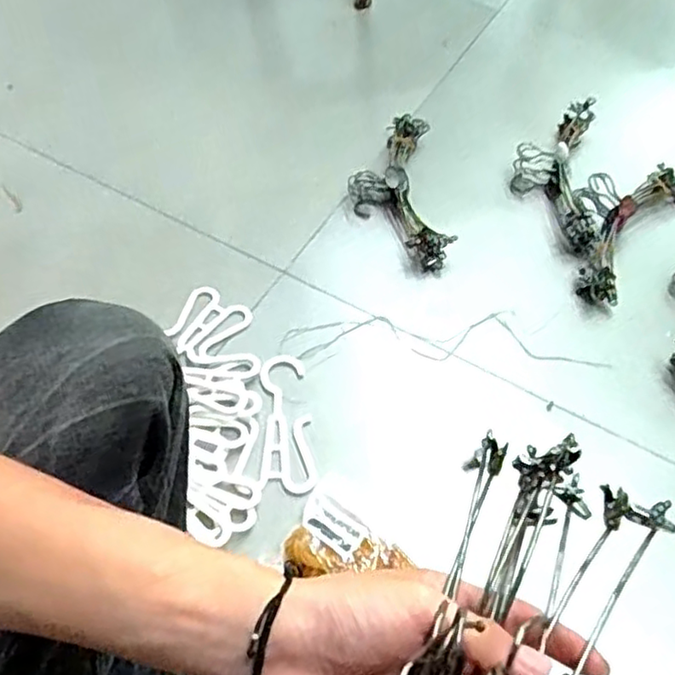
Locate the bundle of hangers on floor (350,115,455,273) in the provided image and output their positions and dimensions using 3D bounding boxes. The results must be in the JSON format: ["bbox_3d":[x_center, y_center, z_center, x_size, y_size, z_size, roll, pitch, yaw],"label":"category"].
[{"bbox_3d":[0.091,-0.234,1.076,0.139,0.043,0.298,-4,57,-4],"label":"bundle of hangers on floor"}]

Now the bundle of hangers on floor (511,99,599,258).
[{"bbox_3d":[0.353,-0.267,1.102,0.128,0.051,0.309,8,57,4],"label":"bundle of hangers on floor"}]

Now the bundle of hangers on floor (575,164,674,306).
[{"bbox_3d":[0.433,-0.185,1.037,0.140,0.069,0.301,35,63,20],"label":"bundle of hangers on floor"}]

